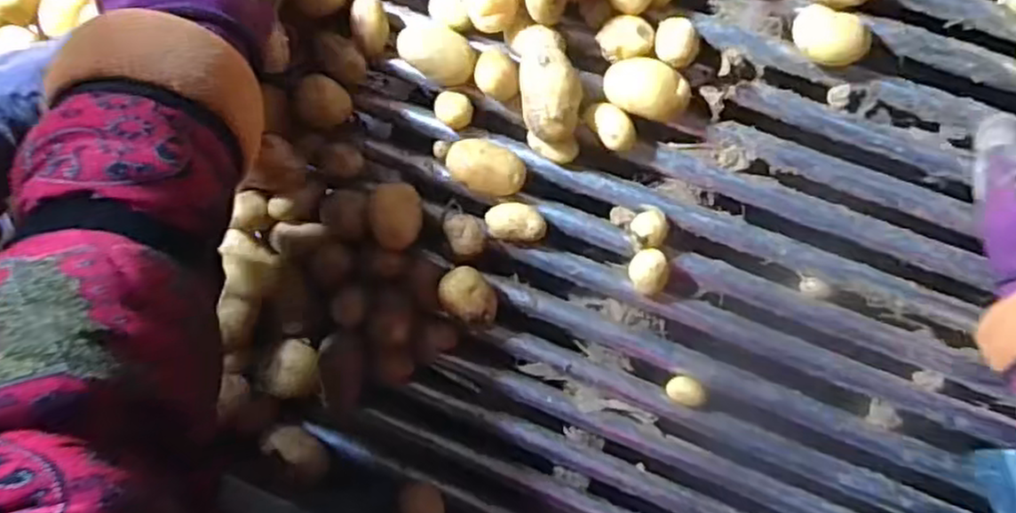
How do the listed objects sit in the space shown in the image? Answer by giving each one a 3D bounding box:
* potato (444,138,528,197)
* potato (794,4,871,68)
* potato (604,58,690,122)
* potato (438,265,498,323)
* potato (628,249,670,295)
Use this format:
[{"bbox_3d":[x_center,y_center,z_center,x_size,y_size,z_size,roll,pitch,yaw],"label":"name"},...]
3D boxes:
[{"bbox_3d":[-0.015,-0.061,0.486,0.053,0.025,0.034,27,96,6],"label":"potato"},{"bbox_3d":[0.204,-0.138,0.450,0.046,0.025,0.034,22,95,7],"label":"potato"},{"bbox_3d":[0.091,-0.109,0.467,0.056,0.026,0.034,22,95,7],"label":"potato"},{"bbox_3d":[-0.025,0.027,0.488,0.030,0.032,0.043,-40,91,7],"label":"potato"},{"bbox_3d":[0.094,0.010,0.477,0.025,0.023,0.029,-1,92,8],"label":"potato"}]

